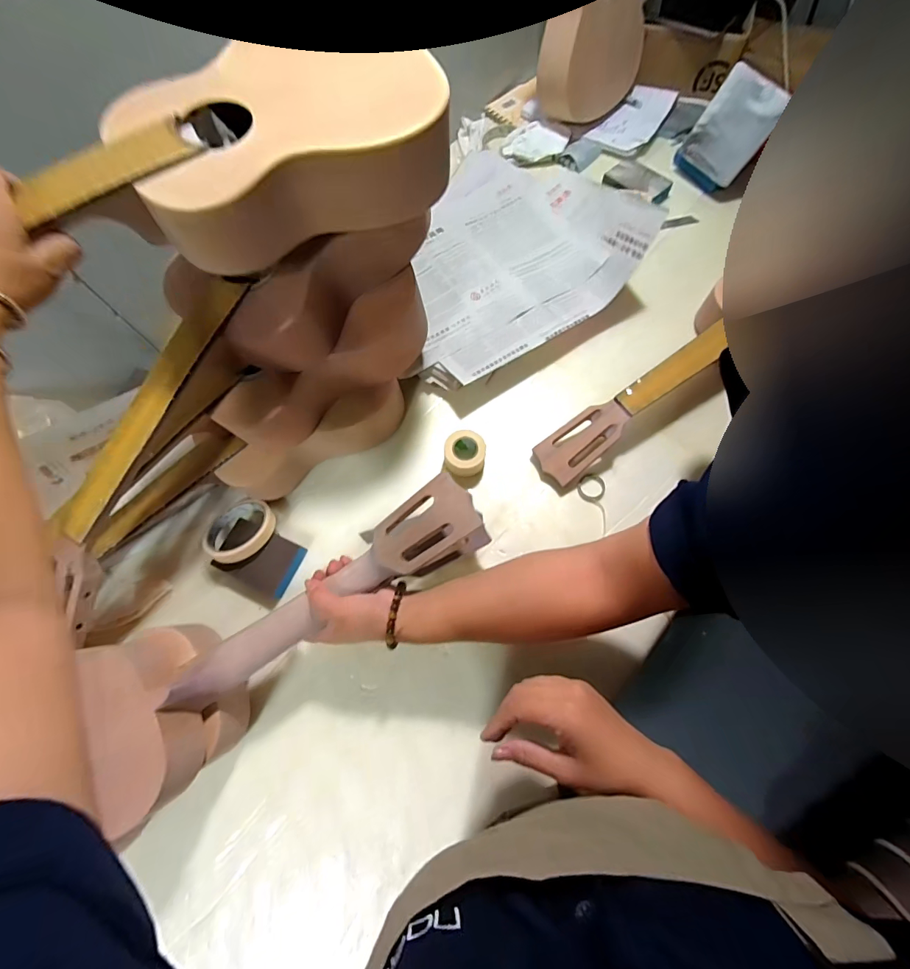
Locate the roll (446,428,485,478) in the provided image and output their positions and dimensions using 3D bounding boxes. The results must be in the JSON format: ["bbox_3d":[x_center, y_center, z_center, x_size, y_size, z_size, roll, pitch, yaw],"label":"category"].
[{"bbox_3d":[0.015,-0.041,0.581,0.053,0.039,0.052,0,71,1],"label":"roll"}]

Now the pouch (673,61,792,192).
[{"bbox_3d":[0.447,-0.574,0.701,0.023,0.143,0.116,-32,76,-31],"label":"pouch"}]

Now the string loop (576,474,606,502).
[{"bbox_3d":[0.182,0.004,0.570,0.038,0.008,0.037,0,71,1],"label":"string loop"}]

